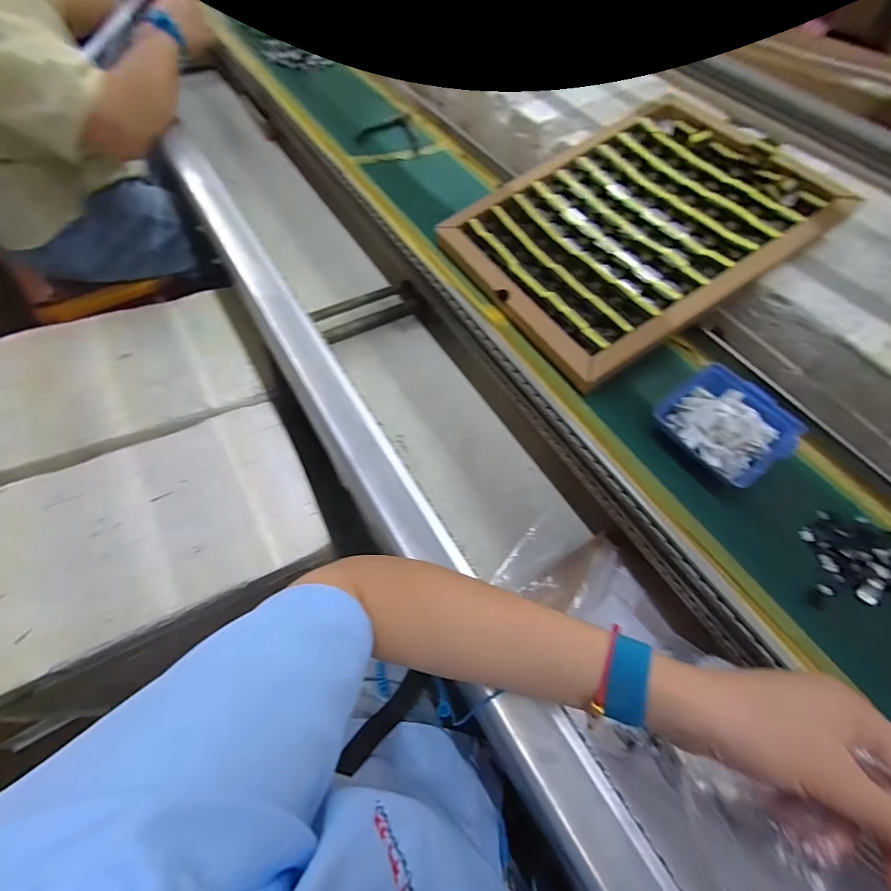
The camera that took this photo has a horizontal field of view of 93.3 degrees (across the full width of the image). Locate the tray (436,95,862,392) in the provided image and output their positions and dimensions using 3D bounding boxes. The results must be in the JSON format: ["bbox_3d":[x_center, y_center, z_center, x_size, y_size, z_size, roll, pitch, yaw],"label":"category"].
[{"bbox_3d":[0.219,-0.266,0.490,0.379,0.030,0.291,-33,66,-7],"label":"tray"}]

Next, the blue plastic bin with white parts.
[{"bbox_3d":[0.262,-0.021,0.396,0.089,0.040,0.103,-31,67,-21],"label":"blue plastic bin with white parts"}]

